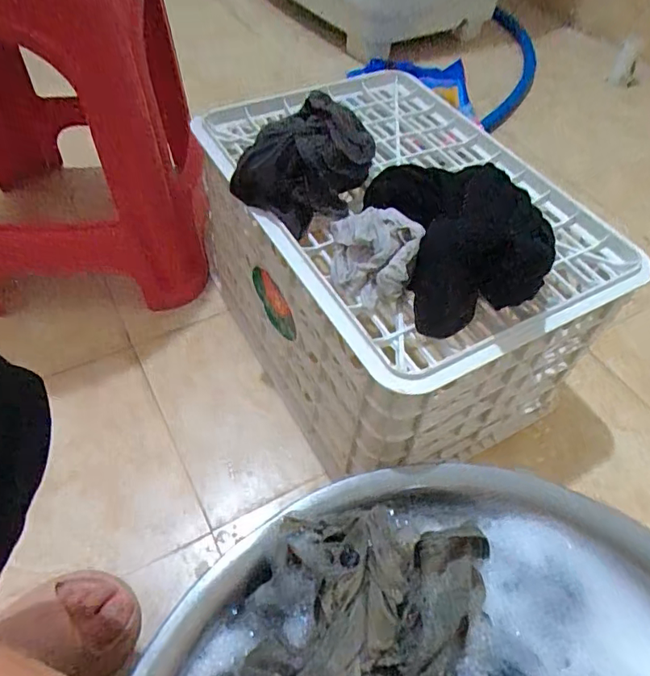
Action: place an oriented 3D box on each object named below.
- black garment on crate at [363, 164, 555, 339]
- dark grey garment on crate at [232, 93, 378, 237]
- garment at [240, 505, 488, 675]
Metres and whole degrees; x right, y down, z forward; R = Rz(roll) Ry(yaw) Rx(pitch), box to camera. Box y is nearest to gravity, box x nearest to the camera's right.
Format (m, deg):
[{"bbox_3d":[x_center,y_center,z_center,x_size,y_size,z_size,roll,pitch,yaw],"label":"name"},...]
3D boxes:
[{"bbox_3d":[0.130,-0.096,0.500,0.136,0.064,0.161,-14,53,-14],"label":"black garment on crate"},{"bbox_3d":[-0.019,-0.179,0.554,0.137,0.086,0.112,-35,61,-27],"label":"dark grey garment on crate"},{"bbox_3d":[0.005,0.262,0.383,0.165,0.111,0.300,24,54,13],"label":"garment"}]

